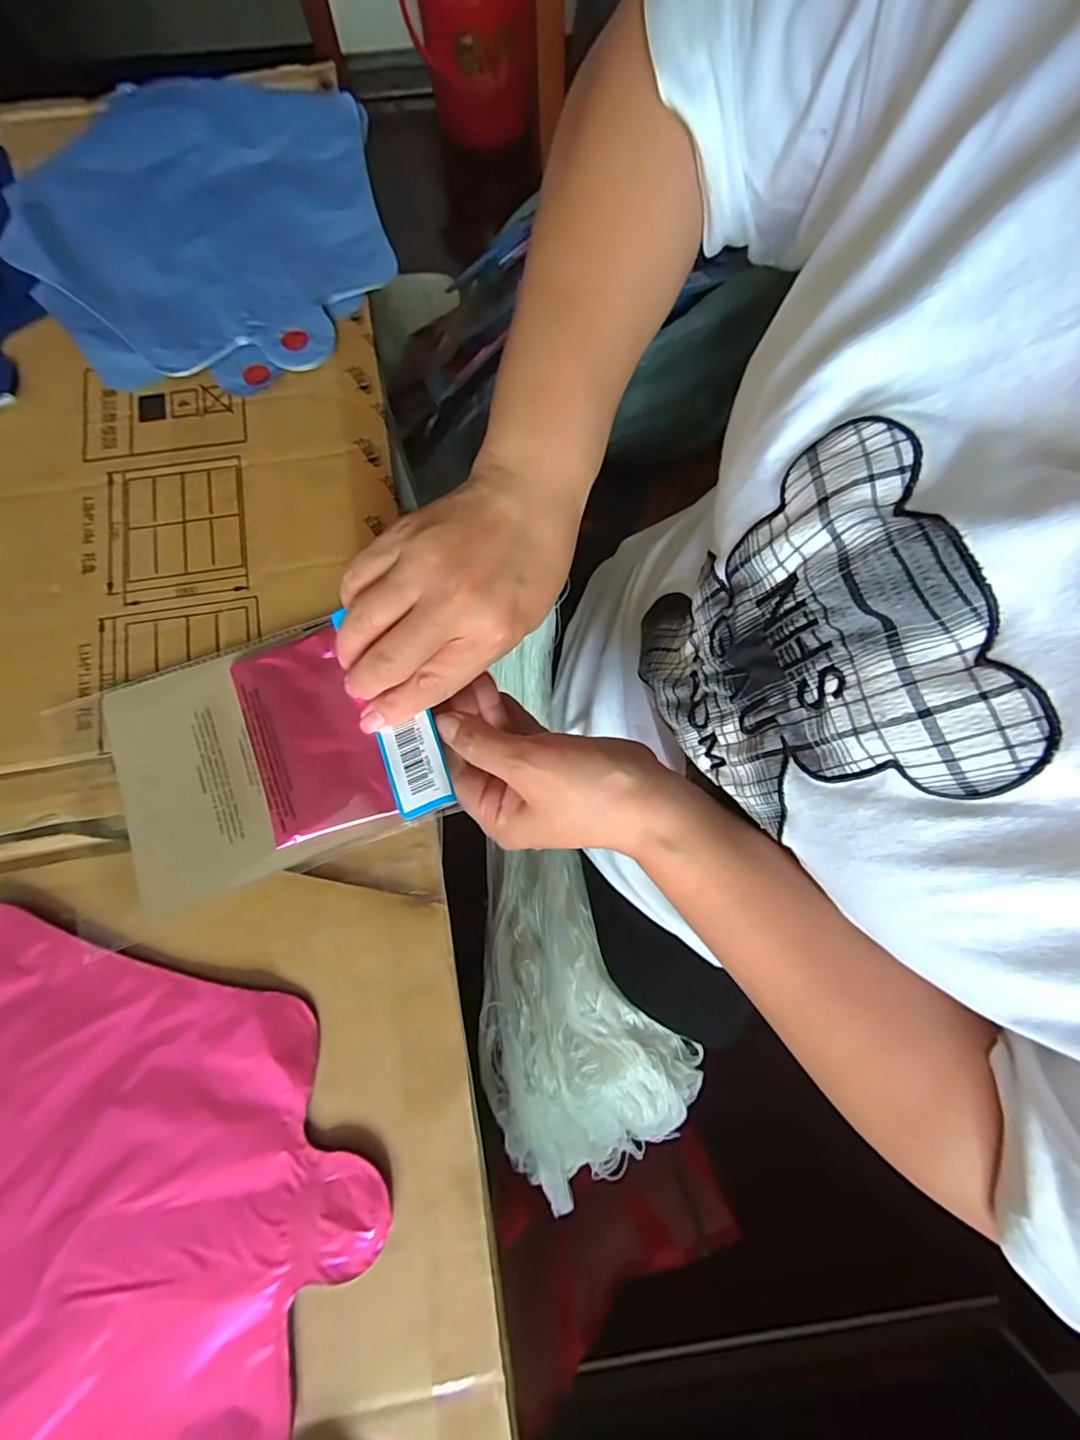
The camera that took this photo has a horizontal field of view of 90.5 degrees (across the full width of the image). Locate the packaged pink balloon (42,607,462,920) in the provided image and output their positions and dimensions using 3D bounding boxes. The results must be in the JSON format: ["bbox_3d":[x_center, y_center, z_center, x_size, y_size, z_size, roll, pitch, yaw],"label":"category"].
[{"bbox_3d":[-0.140,0.017,0.261,0.170,0.010,0.117,-19,77,-5],"label":"packaged pink balloon"}]

